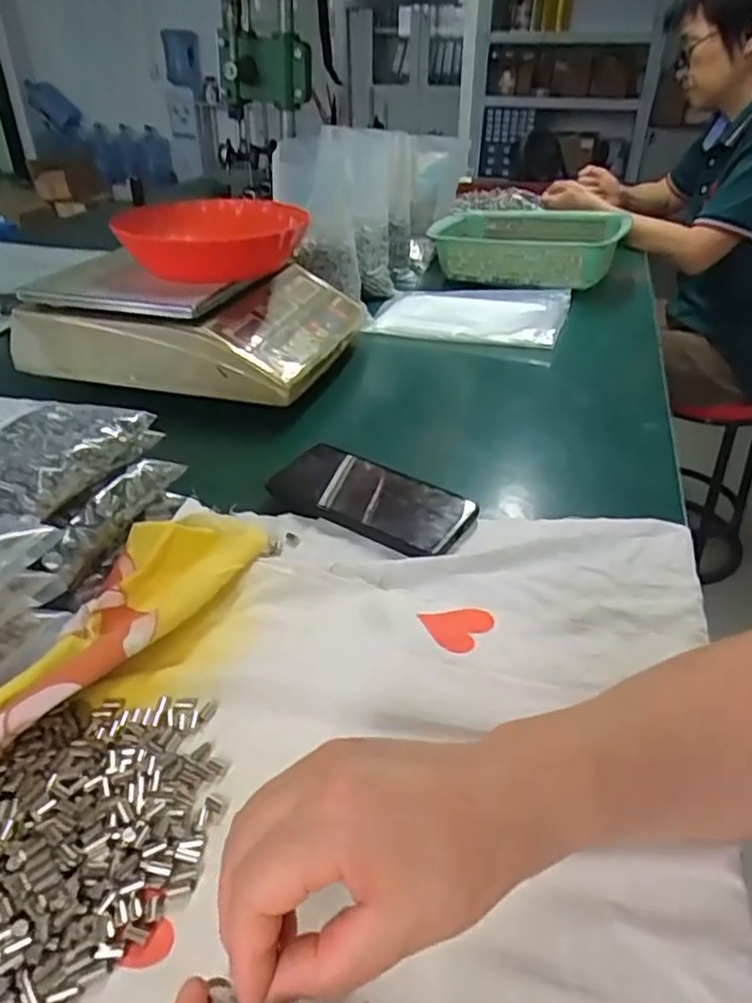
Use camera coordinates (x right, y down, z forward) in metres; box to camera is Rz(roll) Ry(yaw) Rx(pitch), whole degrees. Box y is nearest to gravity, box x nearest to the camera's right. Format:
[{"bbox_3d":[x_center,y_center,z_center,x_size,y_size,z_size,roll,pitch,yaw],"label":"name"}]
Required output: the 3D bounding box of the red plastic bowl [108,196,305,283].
[{"bbox_3d":[-0.173,-0.293,0.747,0.177,0.056,0.172,5,35,5],"label":"red plastic bowl"}]

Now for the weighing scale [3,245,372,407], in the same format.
[{"bbox_3d":[-0.210,-0.221,0.796,0.337,0.114,0.281,8,34,11],"label":"weighing scale"}]

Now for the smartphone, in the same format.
[{"bbox_3d":[-0.003,-0.003,0.531,0.158,0.016,0.077,22,39,28],"label":"smartphone"}]

